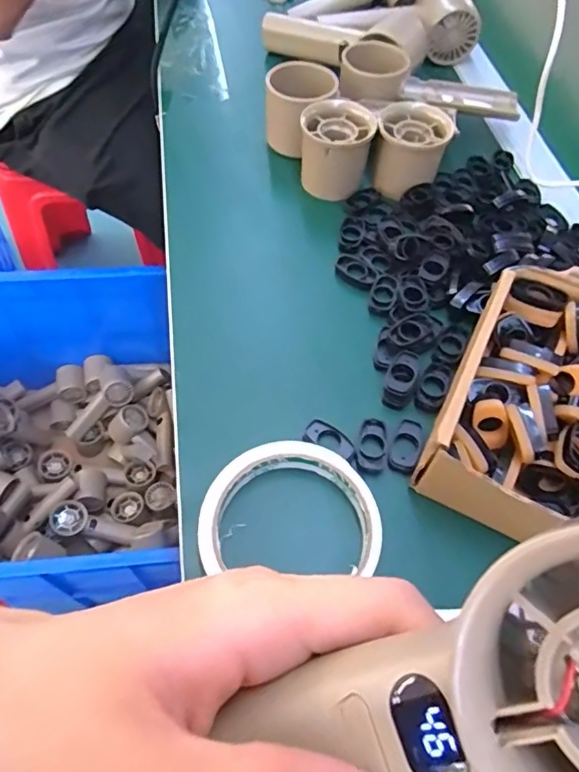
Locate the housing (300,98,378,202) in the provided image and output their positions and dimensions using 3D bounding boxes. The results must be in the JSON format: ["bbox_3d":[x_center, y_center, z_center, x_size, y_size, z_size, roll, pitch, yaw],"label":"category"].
[{"bbox_3d":[0.036,-0.189,0.429,0.057,0.058,0.053,11,58,3],"label":"housing"}]

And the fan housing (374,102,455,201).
[{"bbox_3d":[0.096,-0.186,0.426,0.054,0.055,0.052,15,58,6],"label":"fan housing"}]

